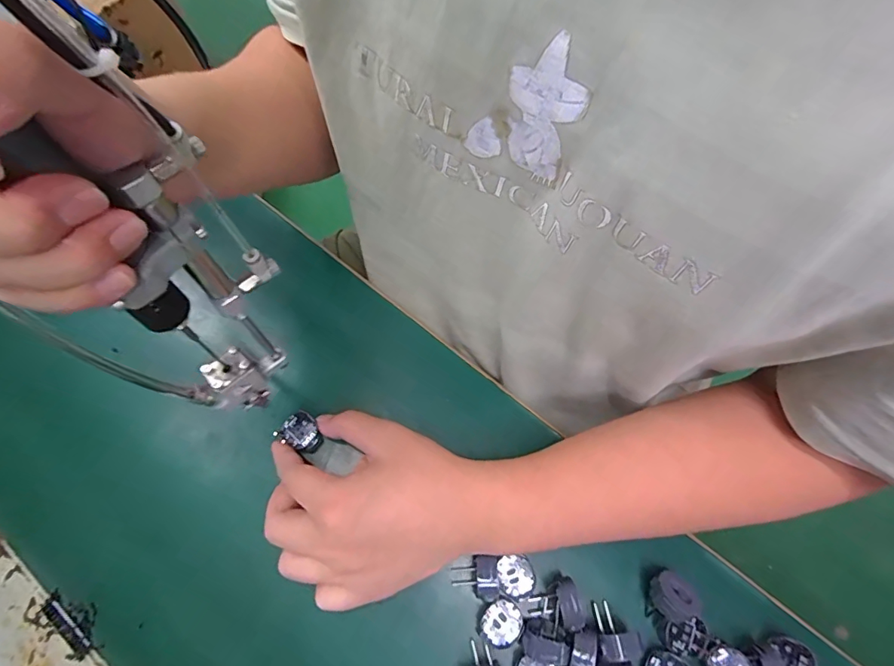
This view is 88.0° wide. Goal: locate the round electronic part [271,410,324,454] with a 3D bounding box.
[{"bbox_3d":[-0.105,0.072,0.338,0.029,0.015,0.024,26,66,11],"label":"round electronic part"}]

